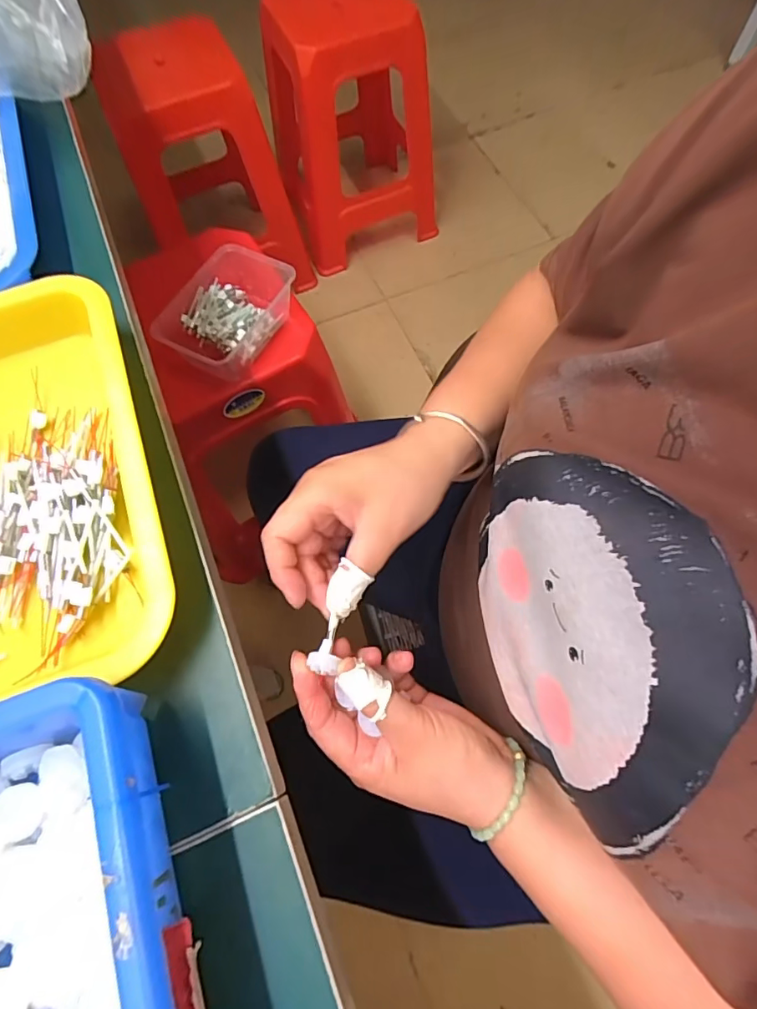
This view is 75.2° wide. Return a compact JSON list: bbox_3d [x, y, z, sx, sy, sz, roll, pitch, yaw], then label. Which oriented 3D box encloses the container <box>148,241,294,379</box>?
[{"bbox_3d":[-0.193,-0.241,0.627,0.114,0.059,0.168,28,71,13],"label":"container"}]

